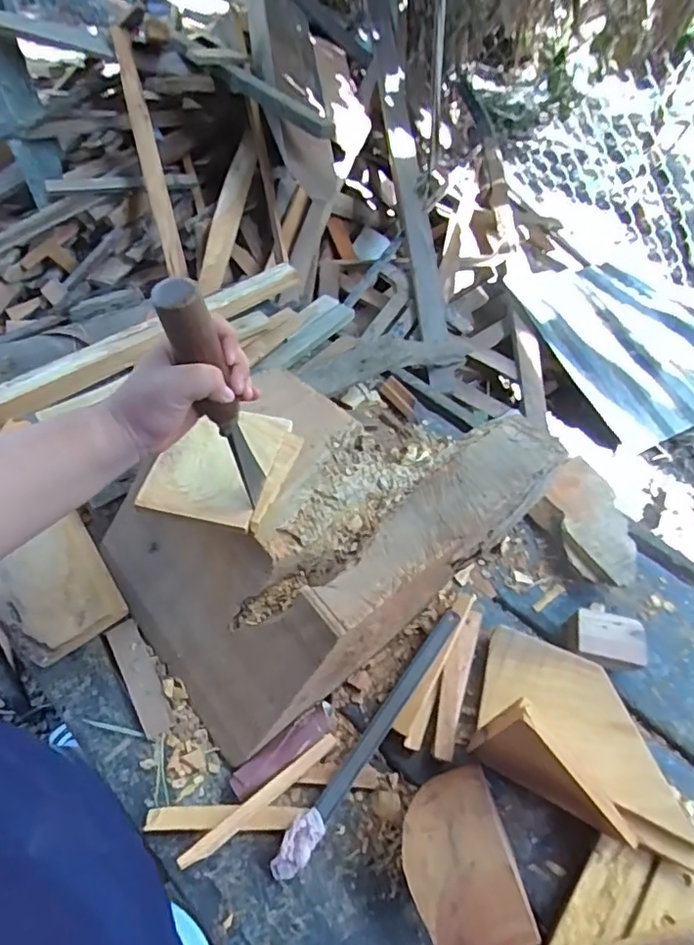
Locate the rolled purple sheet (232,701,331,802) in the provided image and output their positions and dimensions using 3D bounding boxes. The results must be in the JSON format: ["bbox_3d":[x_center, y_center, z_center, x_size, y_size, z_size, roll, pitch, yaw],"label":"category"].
[{"bbox_3d":[-0.064,0.290,0.606,0.123,0.026,0.031,-33,62,-20],"label":"rolled purple sheet"}]

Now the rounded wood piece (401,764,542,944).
[{"bbox_3d":[0.101,0.354,0.533,0.101,0.086,0.146,-10,56,-6],"label":"rounded wood piece"}]

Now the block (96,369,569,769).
[{"bbox_3d":[-0.032,0.046,0.686,0.465,0.148,0.309,-35,62,-23],"label":"block"}]

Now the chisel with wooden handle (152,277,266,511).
[{"bbox_3d":[-0.103,-0.050,0.479,0.032,0.258,0.043,-41,68,-18],"label":"chisel with wooden handle"}]

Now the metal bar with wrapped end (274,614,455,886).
[{"bbox_3d":[0.027,0.274,0.614,0.029,0.033,0.308,30,61,19],"label":"metal bar with wrapped end"}]

